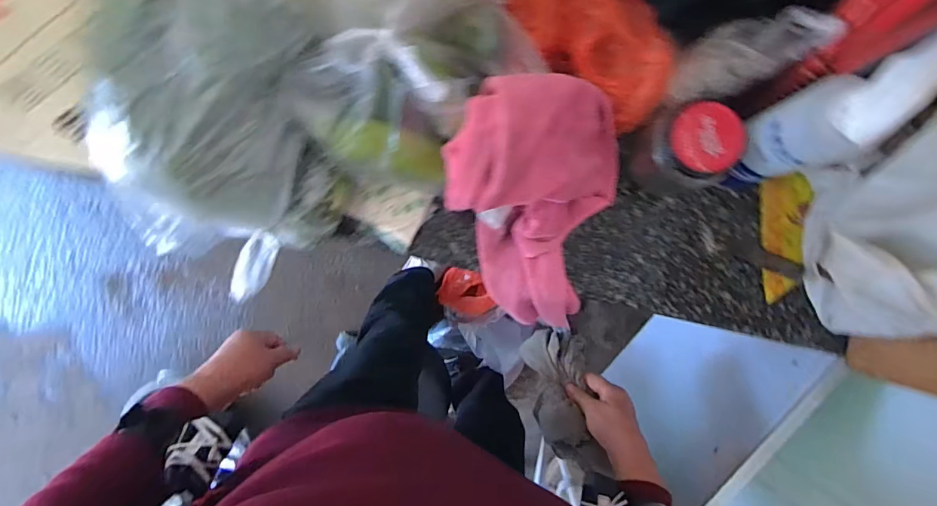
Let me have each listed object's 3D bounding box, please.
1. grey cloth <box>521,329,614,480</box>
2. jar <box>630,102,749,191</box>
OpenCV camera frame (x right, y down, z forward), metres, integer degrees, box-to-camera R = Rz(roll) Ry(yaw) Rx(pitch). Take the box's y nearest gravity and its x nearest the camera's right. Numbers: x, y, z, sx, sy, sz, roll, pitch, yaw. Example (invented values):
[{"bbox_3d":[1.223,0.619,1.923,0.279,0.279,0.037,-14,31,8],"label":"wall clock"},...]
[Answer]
[{"bbox_3d":[0.129,0.189,0.616,0.088,0.053,0.197,-9,52,2],"label":"grey cloth"},{"bbox_3d":[0.213,-0.100,0.465,0.066,0.119,0.071,0,91,2],"label":"jar"}]

